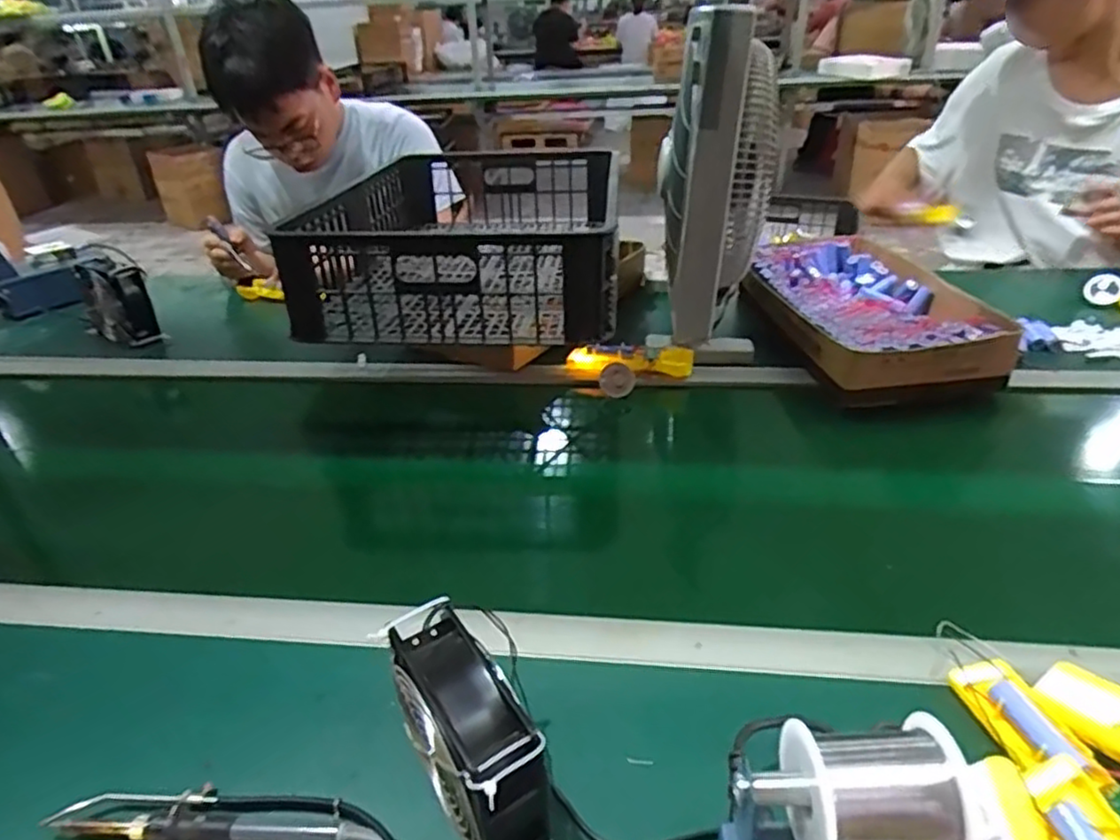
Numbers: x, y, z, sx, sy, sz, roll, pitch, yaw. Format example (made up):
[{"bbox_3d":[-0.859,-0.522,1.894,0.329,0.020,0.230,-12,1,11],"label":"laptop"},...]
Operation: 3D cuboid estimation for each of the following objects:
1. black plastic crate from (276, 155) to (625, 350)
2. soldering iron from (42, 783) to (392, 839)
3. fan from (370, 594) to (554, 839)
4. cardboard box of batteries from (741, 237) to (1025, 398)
[{"bbox_3d":[-0.116,-0.289,1.049,0.415,0.144,0.568,0,31,6],"label":"black plastic crate"},{"bbox_3d":[-0.211,0.251,0.432,0.211,0.020,0.033,-2,31,3],"label":"soldering iron"},{"bbox_3d":[-0.052,0.199,0.415,0.052,0.115,0.124,-21,35,-26],"label":"fan"},{"bbox_3d":[0.422,-0.161,0.979,0.237,0.071,0.398,-6,31,-3],"label":"cardboard box of batteries"}]

